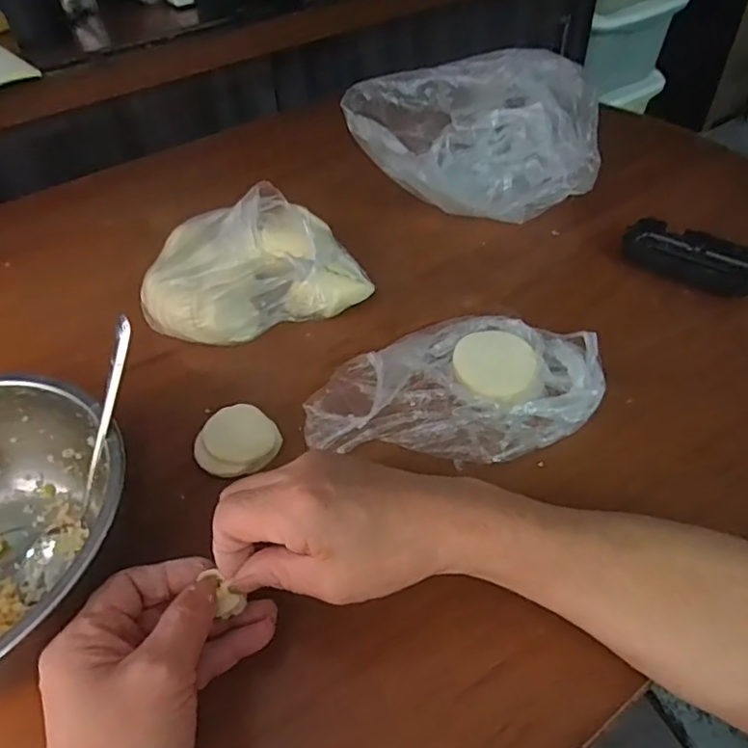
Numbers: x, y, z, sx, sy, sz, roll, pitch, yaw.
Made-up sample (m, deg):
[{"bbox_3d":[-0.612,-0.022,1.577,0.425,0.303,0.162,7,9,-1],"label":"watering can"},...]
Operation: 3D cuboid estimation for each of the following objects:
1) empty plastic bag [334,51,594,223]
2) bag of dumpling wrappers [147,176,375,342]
[{"bbox_3d":[0.092,-0.215,0.563,0.235,0.136,0.102,-9,48,-9],"label":"empty plastic bag"},{"bbox_3d":[-0.106,-0.101,0.491,0.184,0.096,0.122,-16,49,-14],"label":"bag of dumpling wrappers"}]

